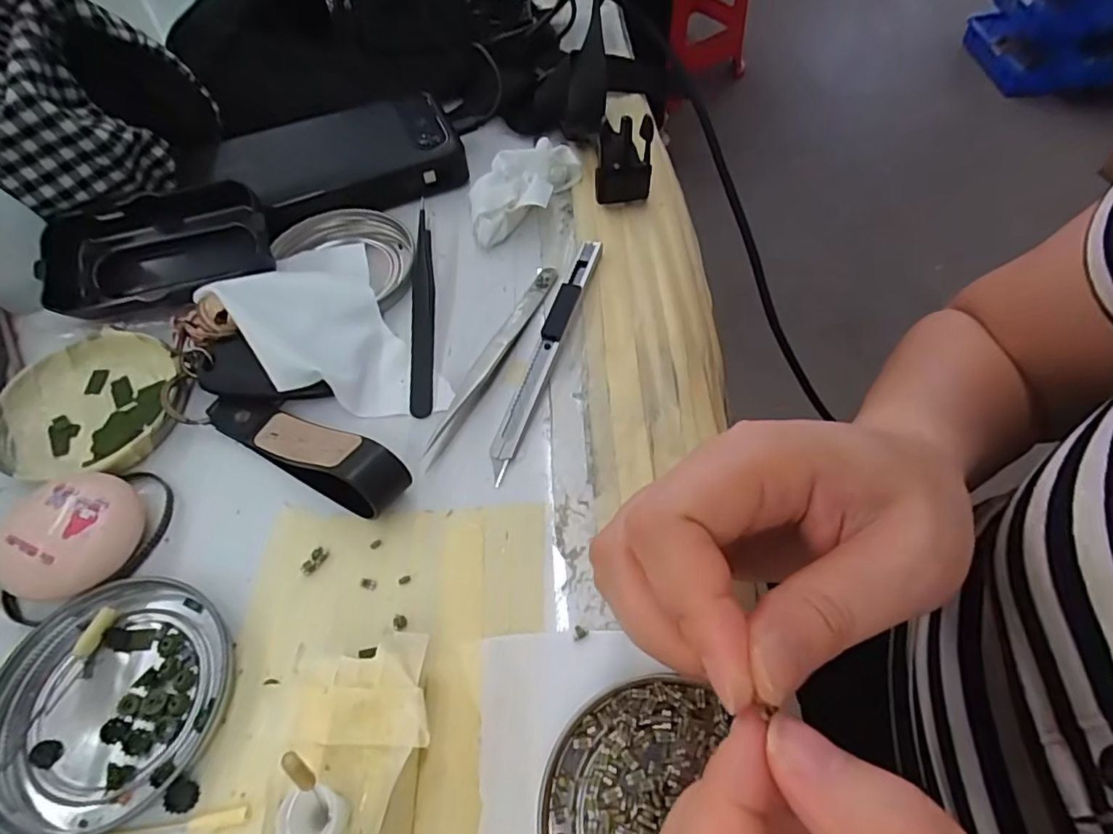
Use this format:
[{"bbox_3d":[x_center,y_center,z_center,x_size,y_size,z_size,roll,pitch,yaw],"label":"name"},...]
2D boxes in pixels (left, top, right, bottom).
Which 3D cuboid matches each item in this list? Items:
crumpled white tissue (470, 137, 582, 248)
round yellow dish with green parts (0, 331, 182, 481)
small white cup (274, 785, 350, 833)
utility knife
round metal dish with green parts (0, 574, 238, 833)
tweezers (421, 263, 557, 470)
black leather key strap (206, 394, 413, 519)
[{"bbox_3d":[-0.020,-0.127,0.328,0.041,0.022,0.078,29,63,19],"label":"crumpled white tissue"},{"bbox_3d":[-0.217,-0.007,0.267,0.086,0.012,0.072,-3,58,1],"label":"round yellow dish with green parts"},{"bbox_3d":[-0.062,0.102,0.149,0.013,0.017,0.014,-1,58,2],"label":"small white cup"},{"bbox_3d":[-0.005,-0.033,0.273,0.010,0.012,0.134,16,60,12],"label":"utility knife"},{"bbox_3d":[-0.156,0.095,0.200,0.082,0.008,0.078,-1,58,2],"label":"round metal dish with green parts"},{"bbox_3d":[-0.028,-0.031,0.275,0.011,0.008,0.122,20,61,15],"label":"tweezers"},{"bbox_3d":[-0.106,0.010,0.242,0.102,0.025,0.023,26,62,17],"label":"black leather key strap"}]

